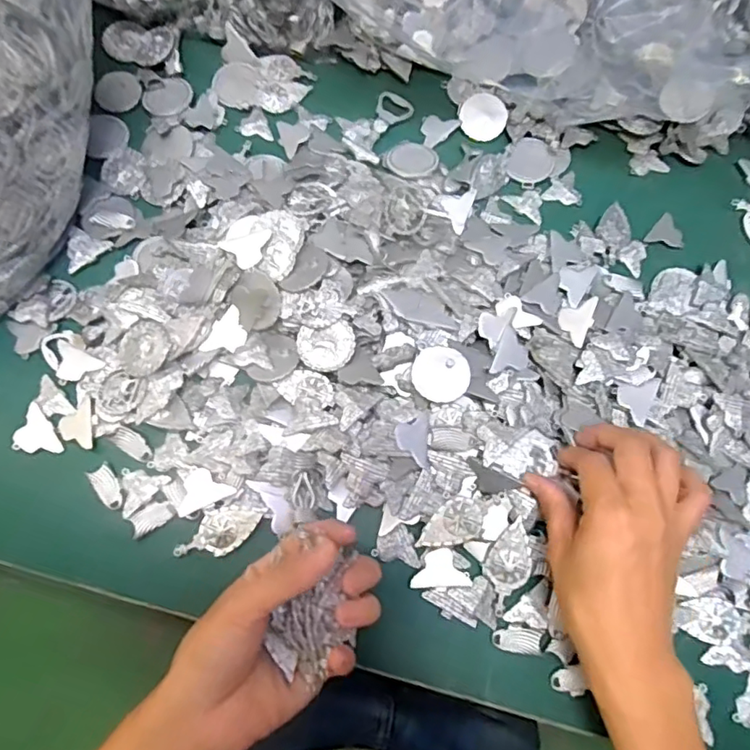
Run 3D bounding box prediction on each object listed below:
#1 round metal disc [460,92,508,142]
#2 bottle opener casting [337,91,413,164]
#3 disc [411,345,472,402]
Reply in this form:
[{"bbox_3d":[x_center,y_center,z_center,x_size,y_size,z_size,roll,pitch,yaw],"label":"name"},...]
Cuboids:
[{"bbox_3d":[0.087,-0.206,0.460,0.036,0.008,0.038,0,73,-1],"label":"round metal disc"},{"bbox_3d":[-0.003,-0.201,0.458,0.047,0.004,0.067,29,74,7],"label":"bottle opener casting"},{"bbox_3d":[0.043,-0.001,0.369,0.036,0.004,0.036,0,78,0],"label":"disc"}]

